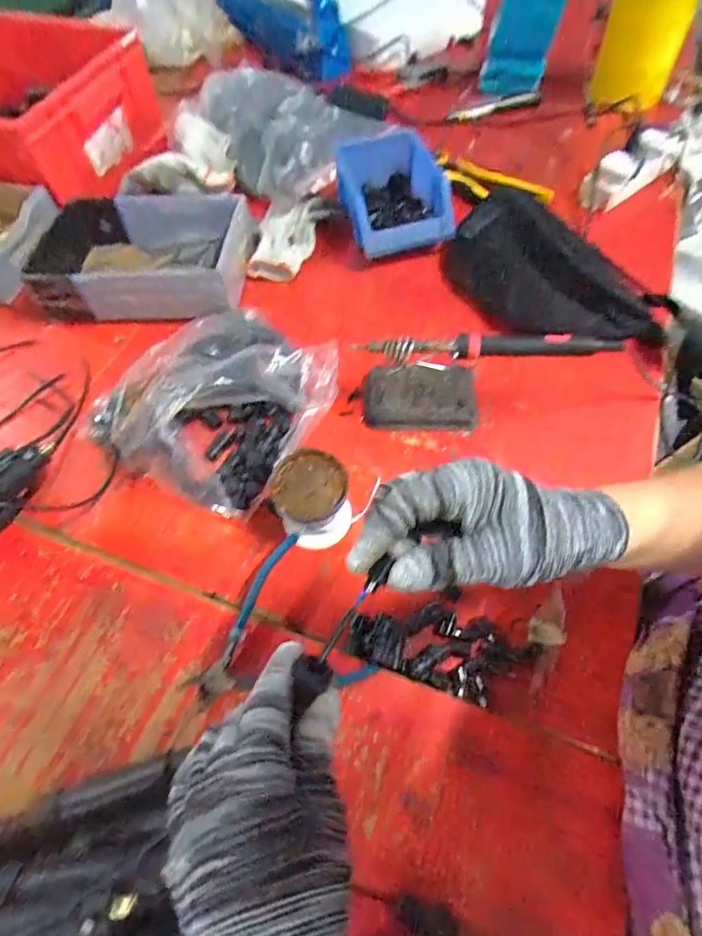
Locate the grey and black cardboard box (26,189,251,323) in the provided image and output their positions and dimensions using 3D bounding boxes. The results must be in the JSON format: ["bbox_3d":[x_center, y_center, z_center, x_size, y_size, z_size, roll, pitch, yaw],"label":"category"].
[{"bbox_3d":[-0.274,-0.274,0.632,0.267,0.069,0.175,2,61,4],"label":"grey and black cardboard box"}]

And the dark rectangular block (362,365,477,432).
[{"bbox_3d":[0.073,-0.080,0.520,0.118,0.015,0.077,3,61,5],"label":"dark rectangular block"}]

